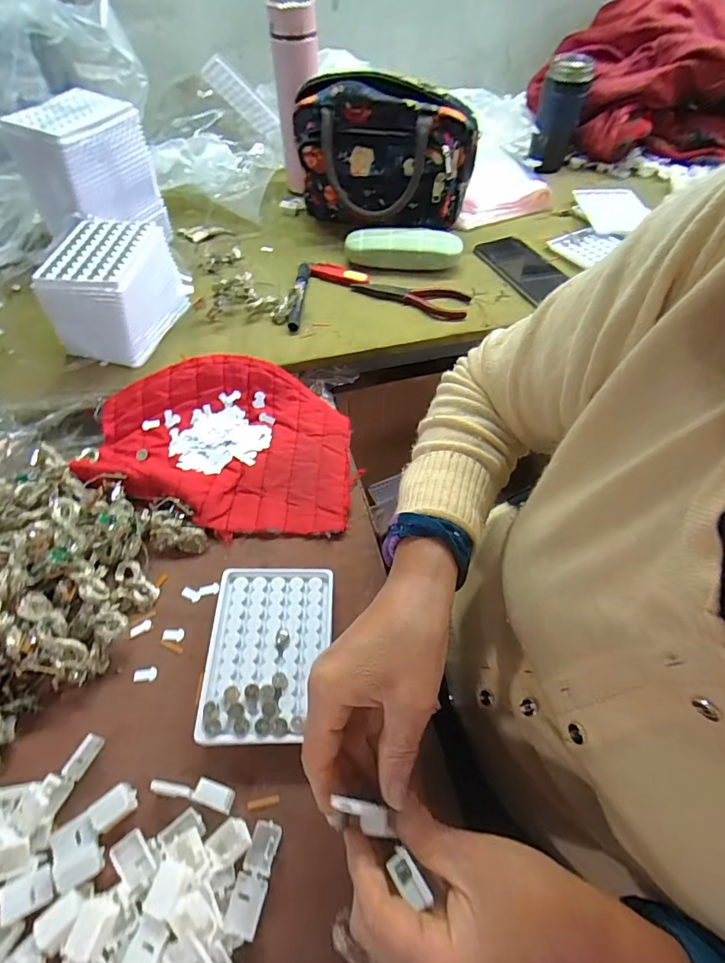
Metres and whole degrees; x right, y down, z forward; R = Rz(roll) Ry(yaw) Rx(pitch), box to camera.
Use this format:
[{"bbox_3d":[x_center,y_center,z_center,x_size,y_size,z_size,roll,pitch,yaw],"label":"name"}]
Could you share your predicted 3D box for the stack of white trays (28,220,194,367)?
[{"bbox_3d":[-0.273,-0.220,0.514,0.105,0.089,0.135,10,55,6],"label":"stack of white trays"}]

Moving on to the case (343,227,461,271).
[{"bbox_3d":[0.056,-0.320,0.621,0.152,0.028,0.054,4,55,2],"label":"case"}]

